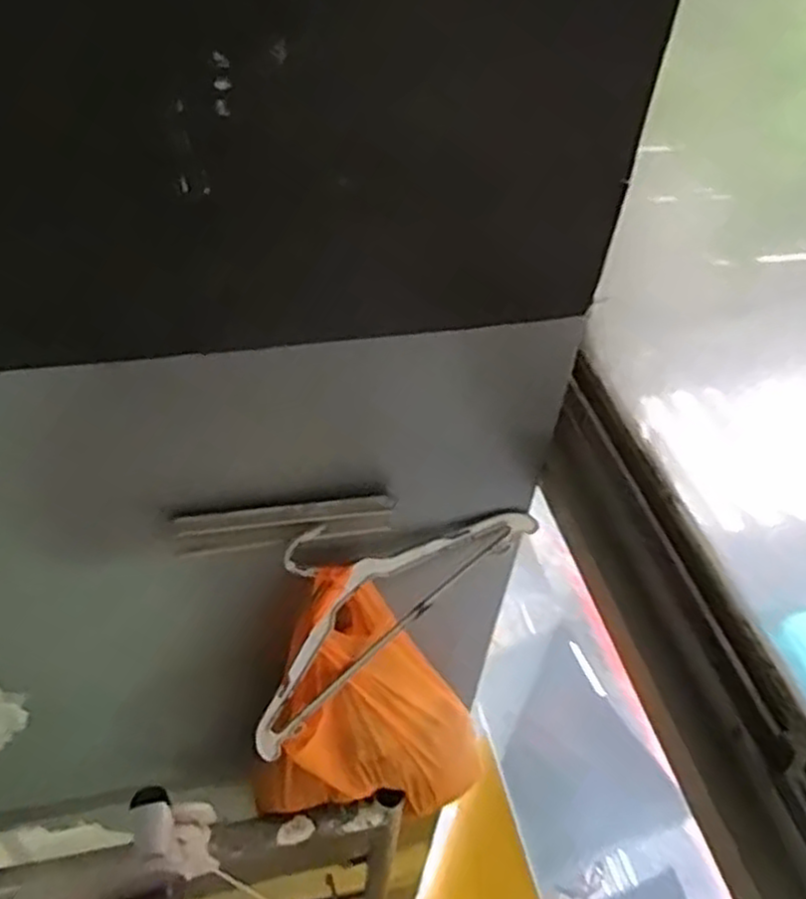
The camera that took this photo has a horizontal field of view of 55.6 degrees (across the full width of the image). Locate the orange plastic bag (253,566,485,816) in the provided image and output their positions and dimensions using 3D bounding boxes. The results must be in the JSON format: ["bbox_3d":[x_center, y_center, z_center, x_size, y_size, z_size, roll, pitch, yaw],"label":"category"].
[{"bbox_3d":[-0.040,0.320,0.972,0.301,0.404,0.136,-4,46,-10],"label":"orange plastic bag"}]

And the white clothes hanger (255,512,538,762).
[{"bbox_3d":[-0.054,0.160,0.855,0.409,0.204,0.032,-40,34,-1],"label":"white clothes hanger"}]

